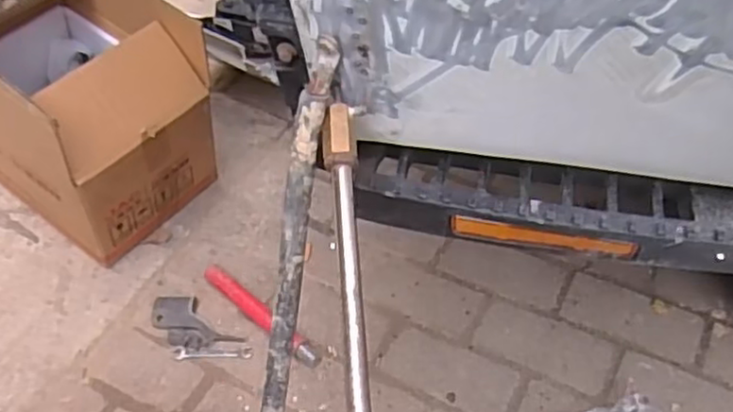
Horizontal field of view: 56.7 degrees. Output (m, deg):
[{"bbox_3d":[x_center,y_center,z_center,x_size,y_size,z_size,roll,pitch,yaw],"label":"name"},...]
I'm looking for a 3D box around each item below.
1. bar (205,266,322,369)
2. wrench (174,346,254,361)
[{"bbox_3d":[-0.160,0.160,1.029,0.243,0.023,0.031,31,59,29],"label":"bar"},{"bbox_3d":[-0.227,0.218,1.008,0.120,0.010,0.019,-1,49,6],"label":"wrench"}]

